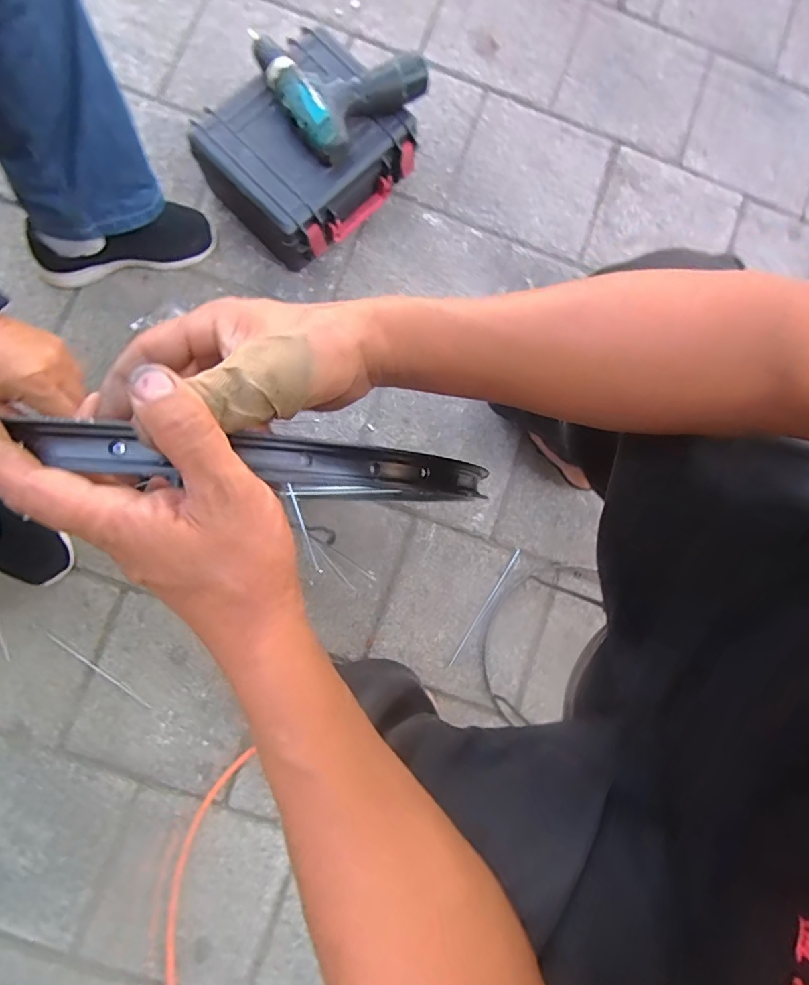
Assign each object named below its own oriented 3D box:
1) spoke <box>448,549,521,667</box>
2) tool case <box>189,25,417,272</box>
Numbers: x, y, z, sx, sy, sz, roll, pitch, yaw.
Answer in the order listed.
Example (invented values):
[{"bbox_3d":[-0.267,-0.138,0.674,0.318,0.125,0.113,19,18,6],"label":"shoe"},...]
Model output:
[{"bbox_3d":[0.120,0.171,0.774,0.006,0.005,0.199,34,84,-1],"label":"spoke"},{"bbox_3d":[-0.136,-0.492,0.761,0.259,0.133,0.233,-44,90,-6],"label":"tool case"}]

